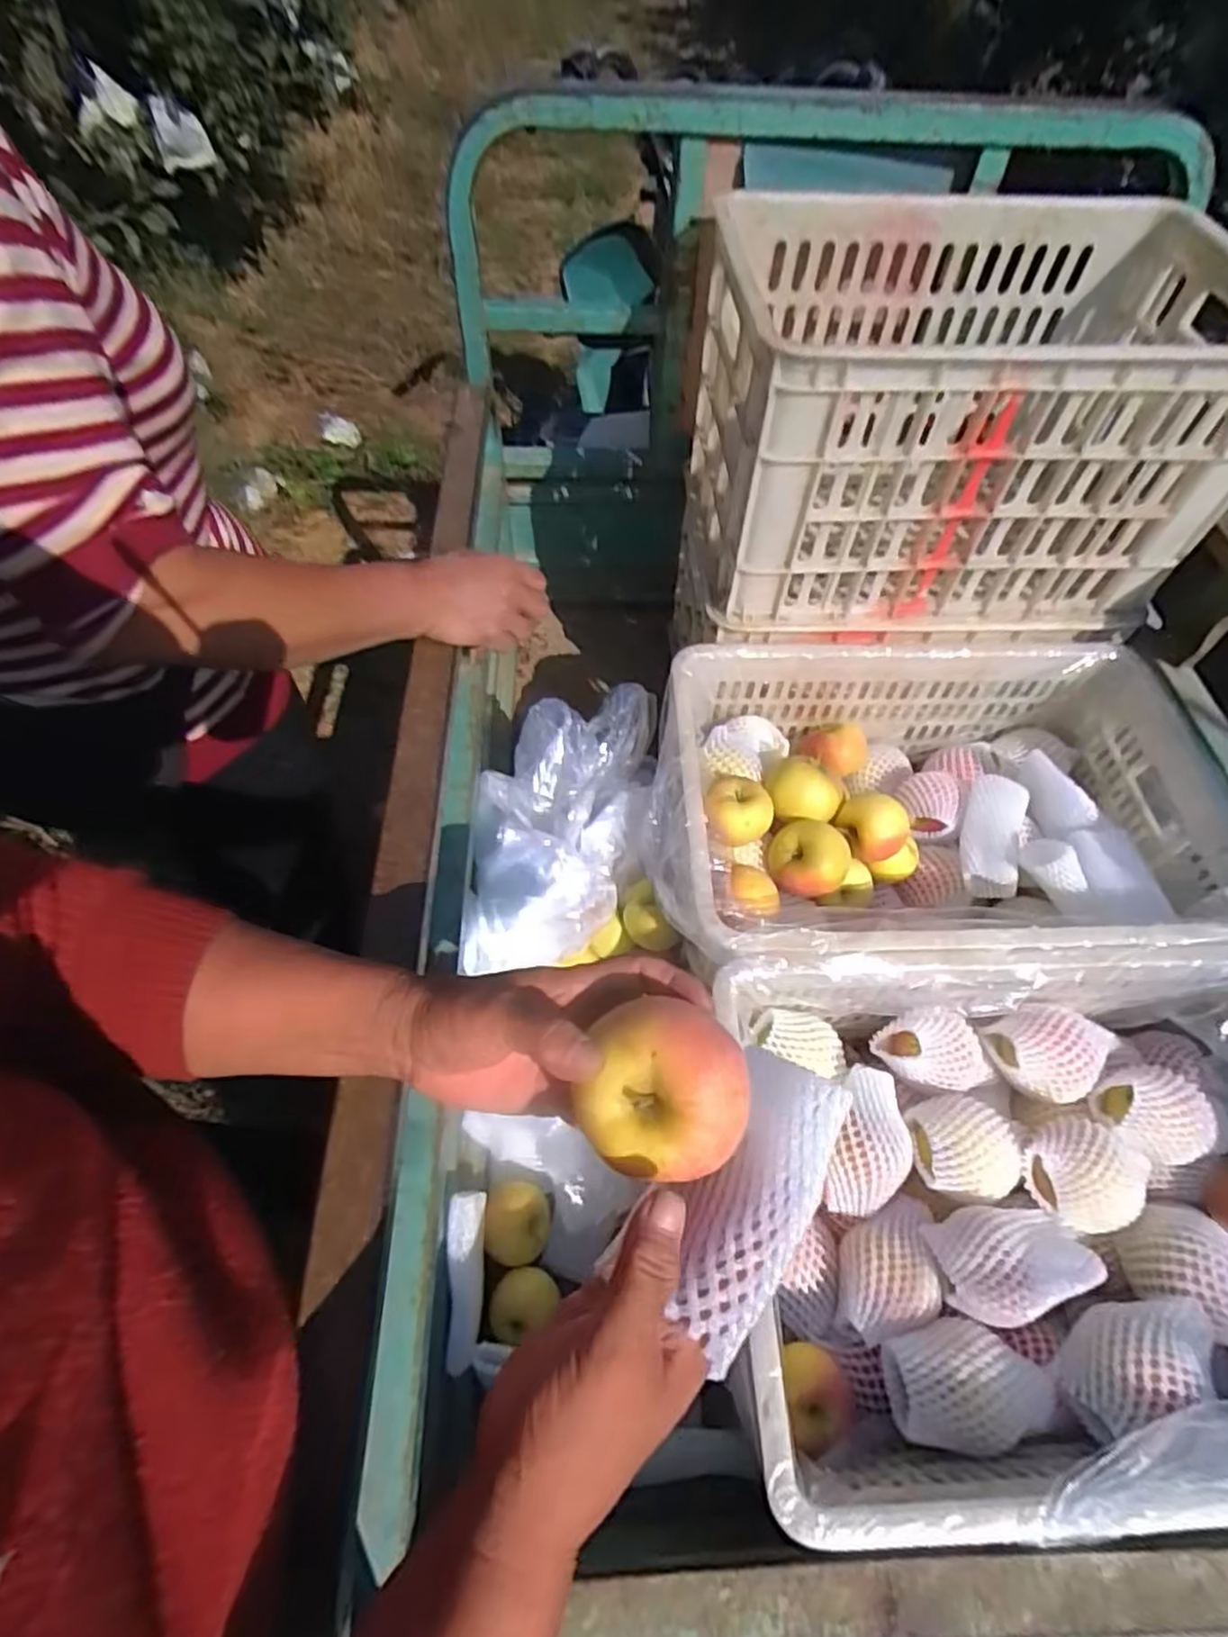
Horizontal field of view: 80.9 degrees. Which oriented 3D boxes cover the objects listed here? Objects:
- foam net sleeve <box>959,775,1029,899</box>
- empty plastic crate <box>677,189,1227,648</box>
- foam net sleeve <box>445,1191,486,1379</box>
[{"bbox_3d":[0.408,0.015,0.773,0.059,0.040,0.141,15,72,7],"label":"foam net sleeve"},{"bbox_3d":[0.361,-0.434,0.794,0.508,0.298,0.339,-1,57,-3],"label":"empty plastic crate"},{"bbox_3d":[-0.132,0.406,0.637,0.030,0.026,0.132,-2,58,-4],"label":"foam net sleeve"}]

